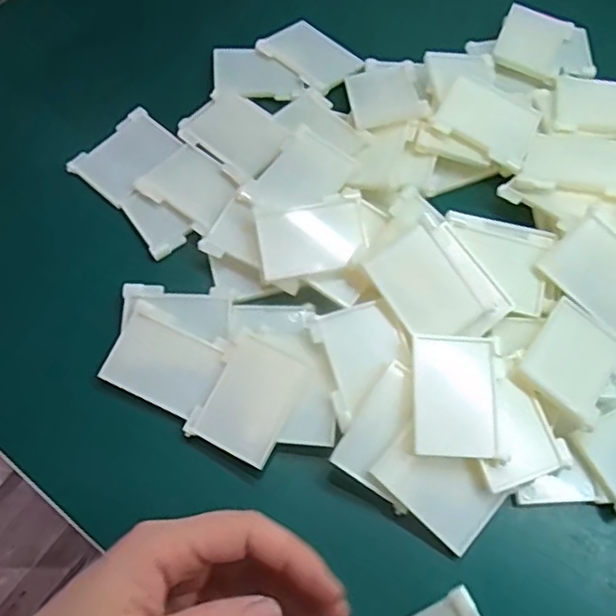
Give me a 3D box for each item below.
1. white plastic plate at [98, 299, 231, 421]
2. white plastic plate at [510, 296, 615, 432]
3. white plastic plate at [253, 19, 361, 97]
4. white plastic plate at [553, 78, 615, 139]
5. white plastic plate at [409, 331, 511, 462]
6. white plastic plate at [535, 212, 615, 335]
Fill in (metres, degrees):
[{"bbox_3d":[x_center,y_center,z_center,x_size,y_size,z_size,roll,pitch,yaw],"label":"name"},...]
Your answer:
[{"bbox_3d":[-0.080,0.030,0.347,0.062,0.006,0.049,25,68,10],"label":"white plastic plate"},{"bbox_3d":[0.147,0.029,0.338,0.048,0.004,0.062,39,64,9],"label":"white plastic plate"},{"bbox_3d":[0.002,-0.188,0.453,0.068,0.006,0.047,41,72,16],"label":"white plastic plate"},{"bbox_3d":[0.202,-0.136,0.417,0.065,0.011,0.054,14,67,6],"label":"white plastic plate"},{"bbox_3d":[0.079,0.045,0.321,0.048,0.005,0.064,4,66,1],"label":"white plastic plate"},{"bbox_3d":[0.171,-0.019,0.354,0.062,0.005,0.046,42,95,8],"label":"white plastic plate"}]

